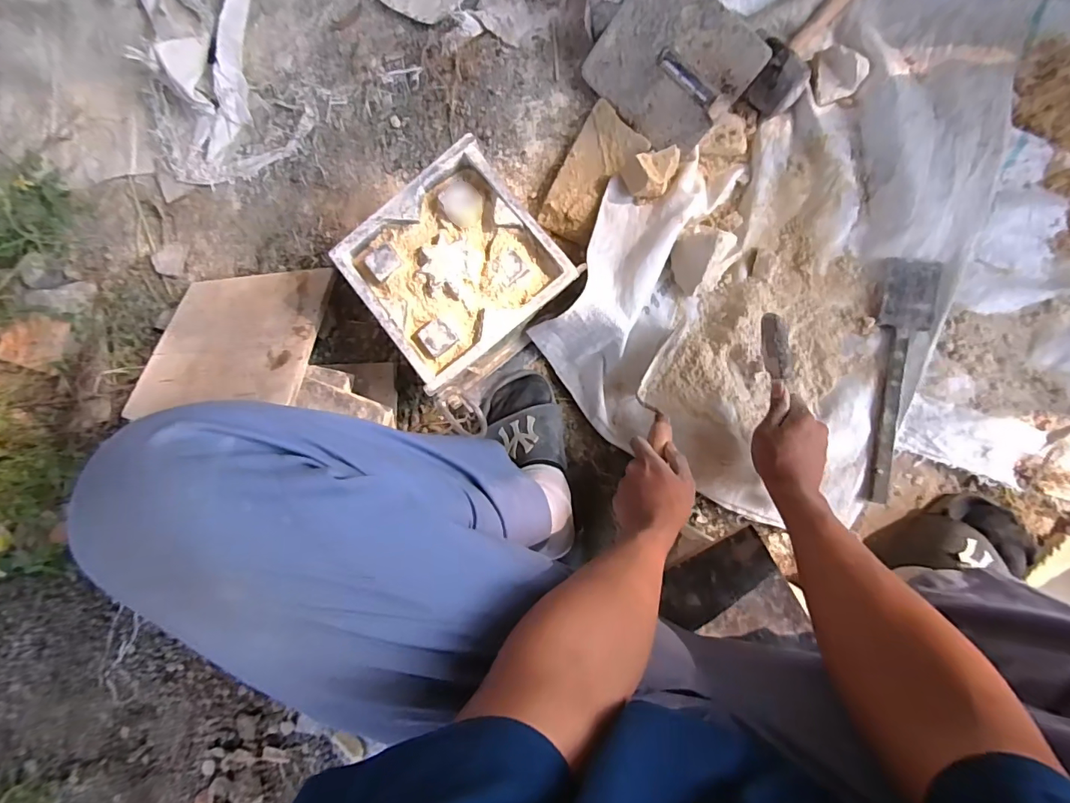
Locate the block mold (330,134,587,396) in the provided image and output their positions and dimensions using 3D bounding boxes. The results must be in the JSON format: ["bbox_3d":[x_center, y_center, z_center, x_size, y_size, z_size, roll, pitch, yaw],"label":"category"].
[{"bbox_3d":[-0.096,-0.168,0.628,0.227,0.103,0.224,-39,84,4],"label":"block mold"}]

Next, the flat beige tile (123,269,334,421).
[{"bbox_3d":[-0.436,-0.097,0.696,0.241,0.016,0.244,-5,57,4],"label":"flat beige tile"}]

